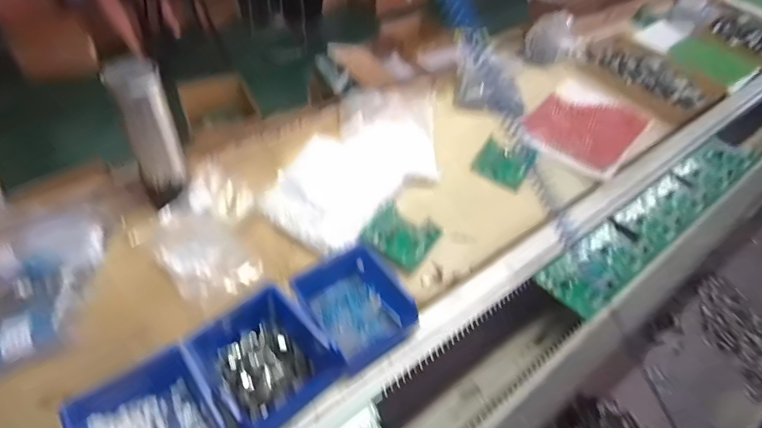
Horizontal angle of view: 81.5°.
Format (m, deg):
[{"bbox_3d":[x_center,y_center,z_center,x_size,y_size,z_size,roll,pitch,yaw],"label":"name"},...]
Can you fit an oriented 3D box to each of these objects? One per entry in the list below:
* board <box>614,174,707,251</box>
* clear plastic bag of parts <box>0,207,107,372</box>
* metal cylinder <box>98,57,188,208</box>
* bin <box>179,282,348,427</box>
[{"bbox_3d":[0.502,-0.014,0.787,0.217,0.008,0.082,-28,54,-28],"label":"board"},{"bbox_3d":[-0.413,0.084,0.551,0.123,0.028,0.207,-7,55,-32],"label":"clear plastic bag of parts"},{"bbox_3d":[-0.305,-0.098,0.594,0.063,0.193,0.048,-28,54,-28],"label":"metal cylinder"},{"bbox_3d":[-0.137,0.165,0.510,0.147,0.058,0.124,36,53,27],"label":"bin"}]

